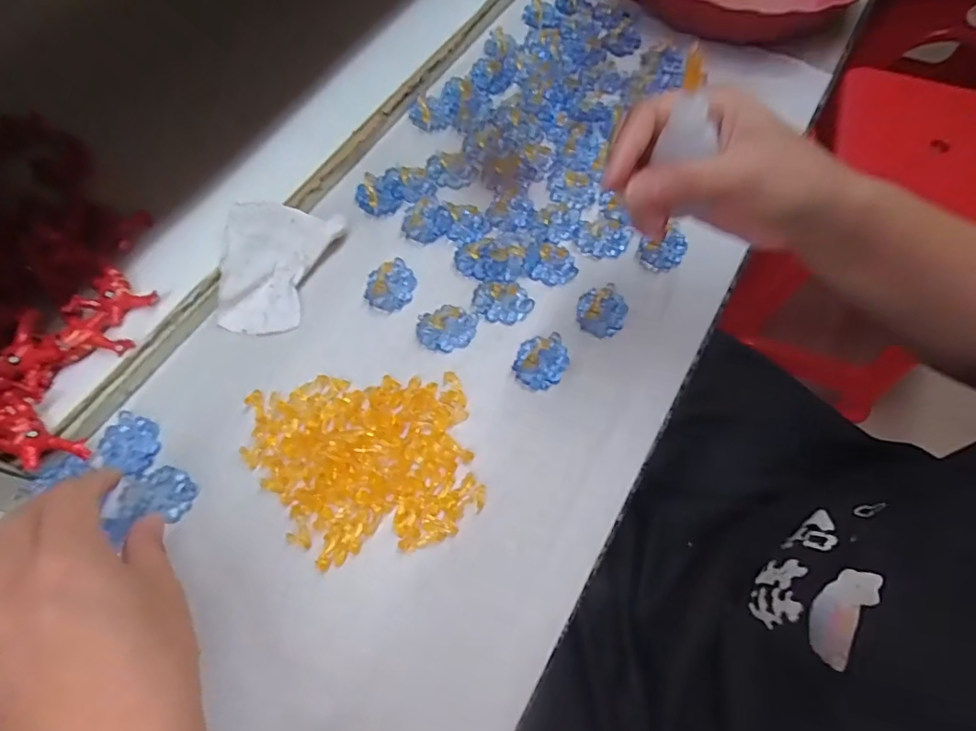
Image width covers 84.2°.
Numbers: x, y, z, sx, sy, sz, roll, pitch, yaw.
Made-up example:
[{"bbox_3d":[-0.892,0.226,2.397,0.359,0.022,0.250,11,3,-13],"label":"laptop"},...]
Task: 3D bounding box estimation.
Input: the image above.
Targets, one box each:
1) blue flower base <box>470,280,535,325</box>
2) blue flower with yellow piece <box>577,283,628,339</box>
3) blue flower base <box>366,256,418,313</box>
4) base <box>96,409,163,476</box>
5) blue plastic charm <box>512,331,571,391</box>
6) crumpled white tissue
[{"bbox_3d":[0.010,-0.043,0.347,0.038,0.009,0.029,6,66,6],"label":"blue flower base"},{"bbox_3d":[0.073,-0.037,0.343,0.031,0.012,0.037,14,67,9],"label":"blue flower with yellow piece"},{"bbox_3d":[-0.063,-0.054,0.349,0.030,0.011,0.037,4,66,5],"label":"blue flower base"},{"bbox_3d":[-0.202,0.044,0.306,0.032,0.005,0.030,20,68,12],"label":"base"},{"bbox_3d":[0.033,-0.004,0.330,0.030,0.004,0.039,21,68,12],"label":"blue plastic charm"},{"bbox_3d":[-0.135,-0.064,0.341,0.066,0.020,0.081,5,66,5],"label":"crumpled white tissue"}]

